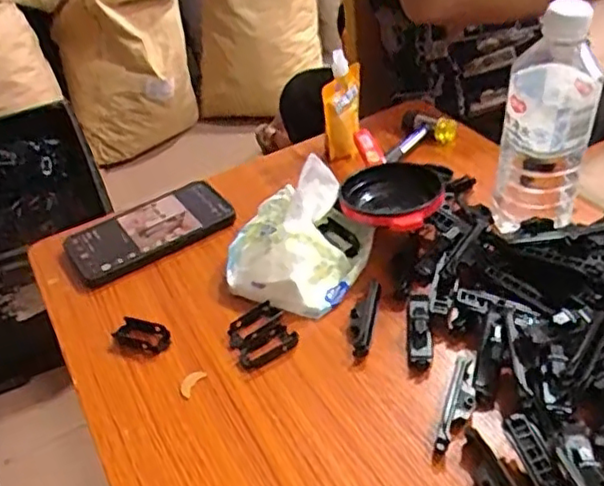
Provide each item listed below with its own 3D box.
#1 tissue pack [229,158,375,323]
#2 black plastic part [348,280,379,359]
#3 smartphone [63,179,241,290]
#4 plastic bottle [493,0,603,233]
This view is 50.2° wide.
[{"bbox_3d":[-0.003,-0.014,0.562,0.108,0.085,0.127,21,48,30],"label":"tissue pack"},{"bbox_3d":[0.049,0.059,0.523,0.020,0.016,0.073,3,41,13],"label":"black plastic part"},{"bbox_3d":[-0.154,-0.016,0.645,0.157,0.013,0.088,-26,43,-21],"label":"smartphone"},{"bbox_3d":[0.200,-0.093,0.528,0.069,0.196,0.065,10,43,20],"label":"plastic bottle"}]

